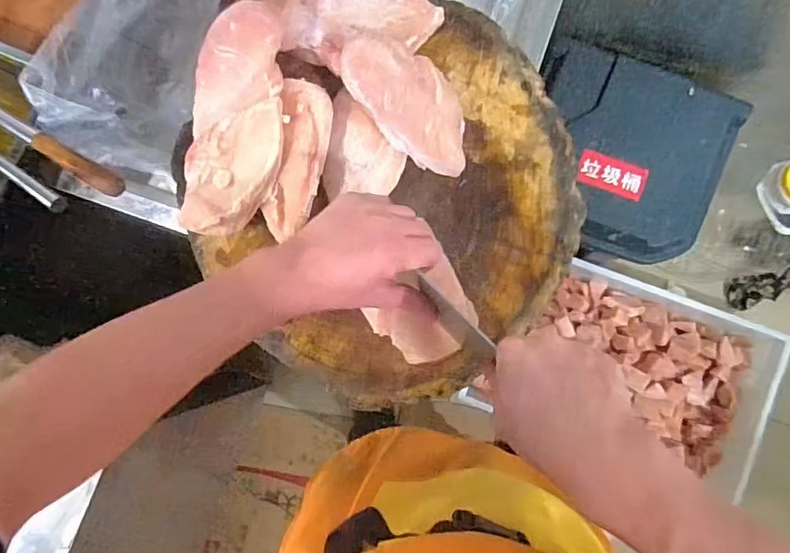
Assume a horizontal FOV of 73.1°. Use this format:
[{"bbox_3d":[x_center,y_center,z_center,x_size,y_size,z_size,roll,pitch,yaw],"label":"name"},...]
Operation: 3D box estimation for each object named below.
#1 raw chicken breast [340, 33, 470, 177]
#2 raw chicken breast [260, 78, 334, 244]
[{"bbox_3d":[0.017,-0.178,0.545,0.157,0.029,0.092,32,80,-27],"label":"raw chicken breast"},{"bbox_3d":[-0.103,-0.120,0.556,0.055,0.023,0.157,14,101,5],"label":"raw chicken breast"}]

